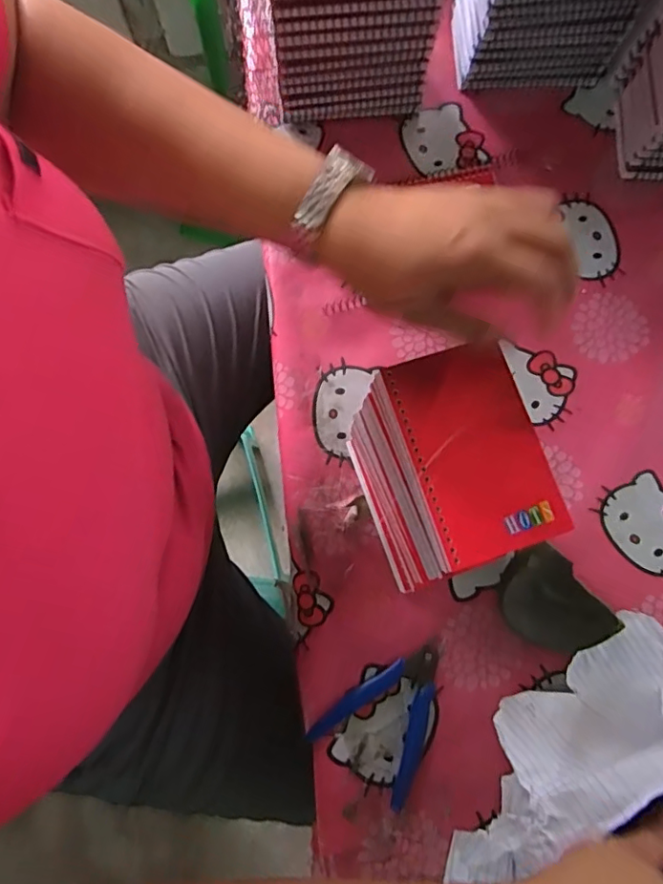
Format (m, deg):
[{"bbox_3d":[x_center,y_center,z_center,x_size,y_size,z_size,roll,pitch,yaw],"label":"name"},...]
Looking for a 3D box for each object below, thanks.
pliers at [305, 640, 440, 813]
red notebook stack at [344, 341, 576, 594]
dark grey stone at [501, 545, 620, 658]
[{"bbox_3d":[0.050,0.206,0.424,0.081,0.010,0.111,39,82,8],"label":"pliers"},{"bbox_3d":[0.077,0.022,0.394,0.098,0.131,0.133,-20,79,-3],"label":"red notebook stack"},{"bbox_3d":[0.170,0.127,0.432,0.063,0.023,0.085,-37,81,-6],"label":"dark grey stone"}]

